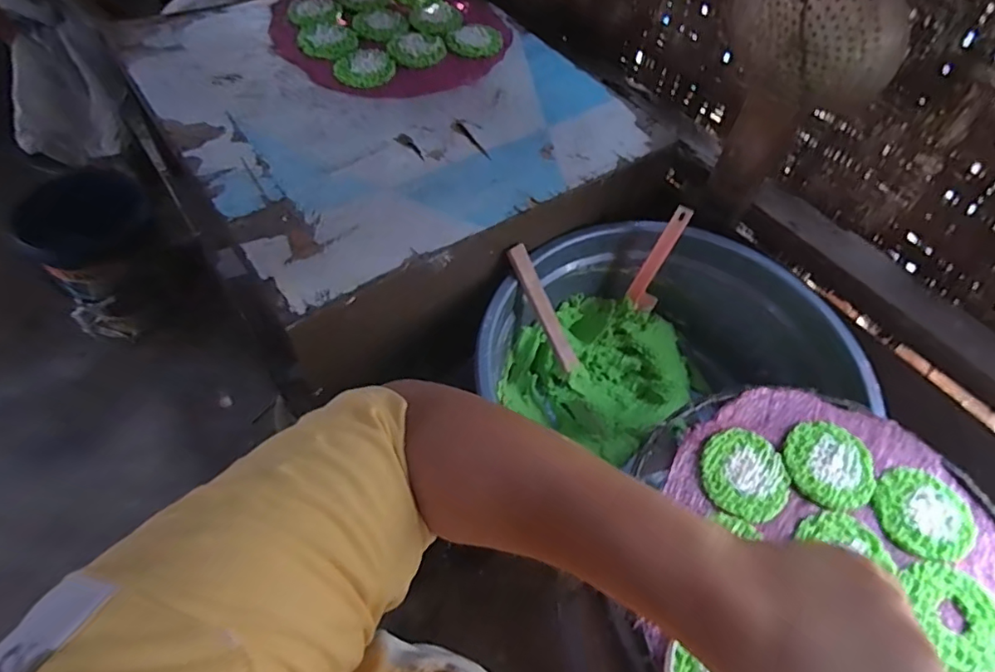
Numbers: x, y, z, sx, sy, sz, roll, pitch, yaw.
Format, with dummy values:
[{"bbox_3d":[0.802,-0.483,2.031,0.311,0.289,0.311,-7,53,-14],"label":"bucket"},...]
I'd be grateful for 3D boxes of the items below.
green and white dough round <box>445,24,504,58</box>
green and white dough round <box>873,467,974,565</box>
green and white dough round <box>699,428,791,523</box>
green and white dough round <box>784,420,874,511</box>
[{"bbox_3d":[-0.032,-0.427,0.786,0.078,0.008,0.077,2,55,-3],"label":"green and white dough round"},{"bbox_3d":[0.383,0.158,0.487,0.077,0.006,0.080,2,55,-3],"label":"green and white dough round"},{"bbox_3d":[0.226,0.126,0.496,0.079,0.009,0.080,2,55,-3],"label":"green and white dough round"},{"bbox_3d":[0.309,0.119,0.507,0.079,0.009,0.079,2,55,-3],"label":"green and white dough round"}]

